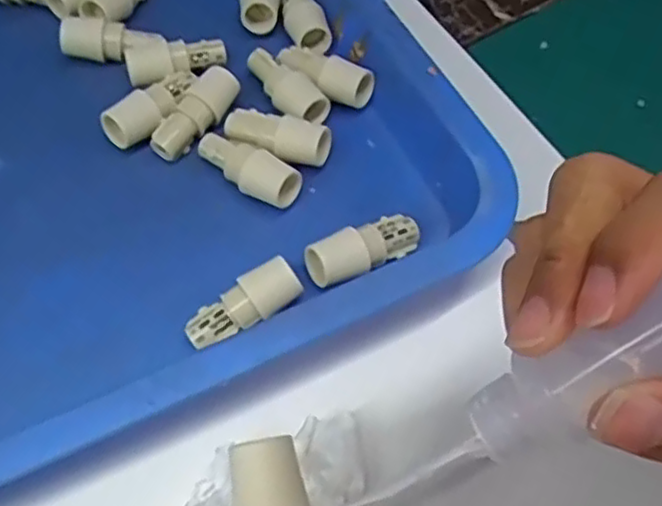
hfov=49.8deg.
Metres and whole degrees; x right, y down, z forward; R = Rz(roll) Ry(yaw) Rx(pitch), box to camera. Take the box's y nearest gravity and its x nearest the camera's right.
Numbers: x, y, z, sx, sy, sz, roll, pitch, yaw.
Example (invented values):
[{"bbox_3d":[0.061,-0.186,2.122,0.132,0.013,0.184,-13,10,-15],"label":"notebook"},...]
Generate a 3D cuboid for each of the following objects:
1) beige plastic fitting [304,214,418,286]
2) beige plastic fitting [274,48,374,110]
[{"bbox_3d":[0.015,-0.002,0.333,0.054,0.025,0.023,-29,66,-16],"label":"beige plastic fitting"},{"bbox_3d":[-0.004,-0.095,0.384,0.054,0.017,0.023,27,64,13],"label":"beige plastic fitting"}]

